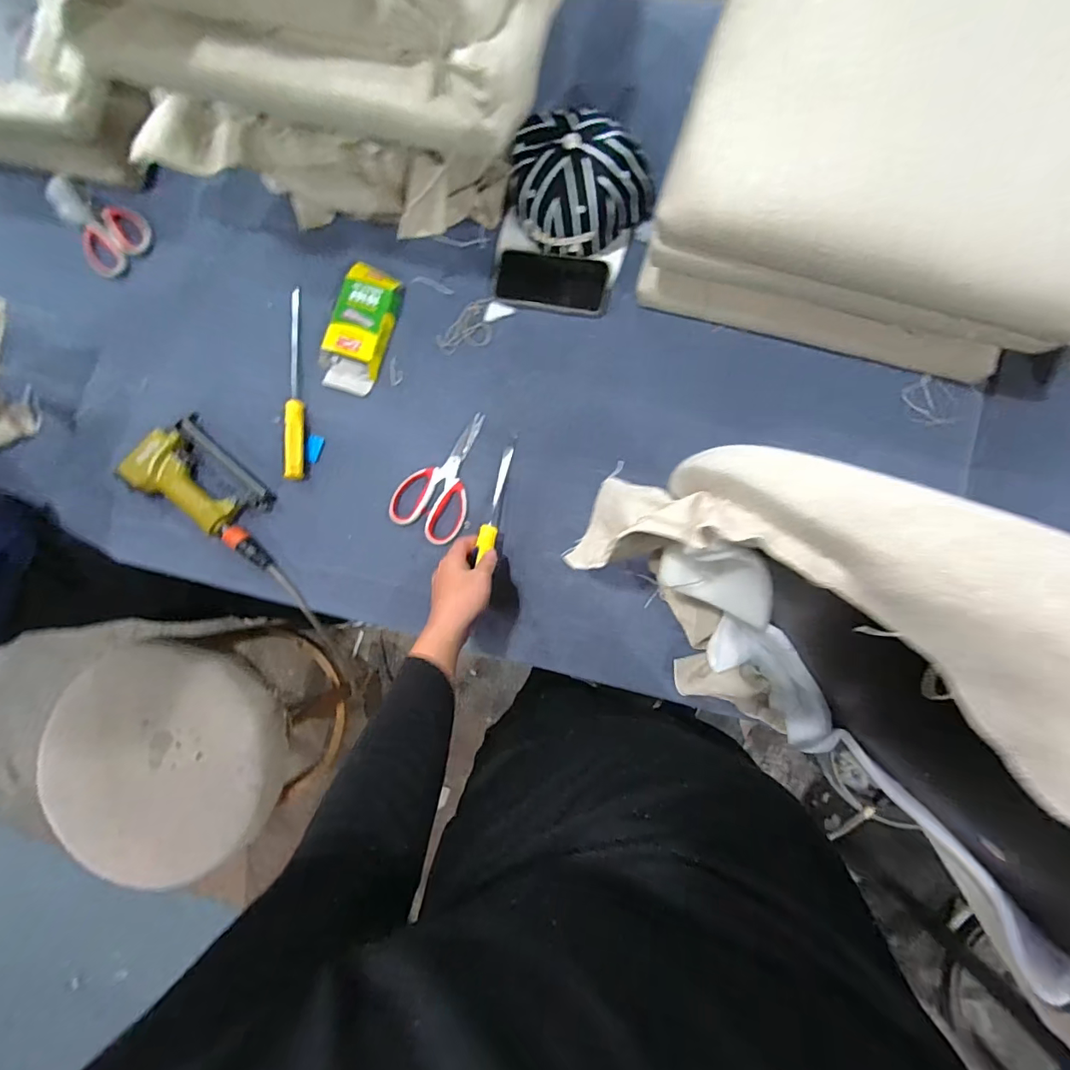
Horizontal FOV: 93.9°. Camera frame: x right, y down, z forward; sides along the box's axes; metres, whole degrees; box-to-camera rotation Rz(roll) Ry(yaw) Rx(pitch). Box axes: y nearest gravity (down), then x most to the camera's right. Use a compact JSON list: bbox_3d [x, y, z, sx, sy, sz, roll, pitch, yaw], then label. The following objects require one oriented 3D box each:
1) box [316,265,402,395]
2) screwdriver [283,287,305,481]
[{"bbox_3d":[-0.255,-0.298,0.722,0.087,0.036,0.178,19,90,6],"label":"box"},{"bbox_3d":[-0.352,-0.222,0.728,0.024,0.023,0.281,-3,88,5],"label":"screwdriver"}]

